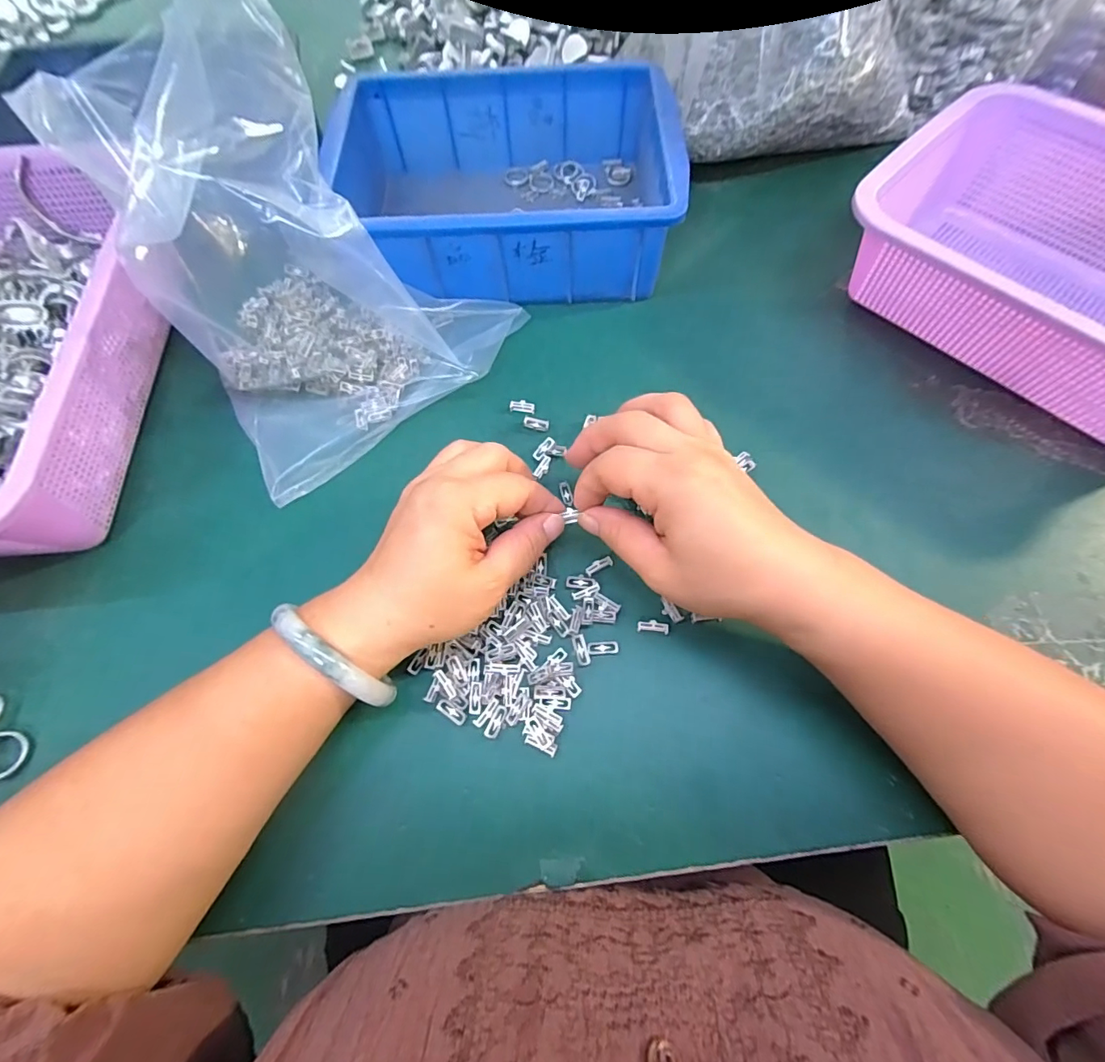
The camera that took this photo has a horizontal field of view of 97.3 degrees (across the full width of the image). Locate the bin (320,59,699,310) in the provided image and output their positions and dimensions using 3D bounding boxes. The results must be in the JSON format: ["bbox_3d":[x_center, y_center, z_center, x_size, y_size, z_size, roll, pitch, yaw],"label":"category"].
[{"bbox_3d":[-0.030,-0.259,0.366,0.227,0.069,0.173,0,67,0],"label":"bin"}]

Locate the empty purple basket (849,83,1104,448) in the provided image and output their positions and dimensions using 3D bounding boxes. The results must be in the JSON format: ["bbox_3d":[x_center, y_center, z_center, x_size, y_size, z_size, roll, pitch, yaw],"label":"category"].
[{"bbox_3d":[0.337,-0.163,0.314,0.183,0.084,0.261,-40,73,-15],"label":"empty purple basket"}]

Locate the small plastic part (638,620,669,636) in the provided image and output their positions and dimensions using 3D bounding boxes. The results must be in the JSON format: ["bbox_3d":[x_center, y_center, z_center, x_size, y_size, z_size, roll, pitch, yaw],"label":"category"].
[{"bbox_3d":[0.056,0.052,0.267,0.017,0.004,0.007,6,67,2],"label":"small plastic part"}]

